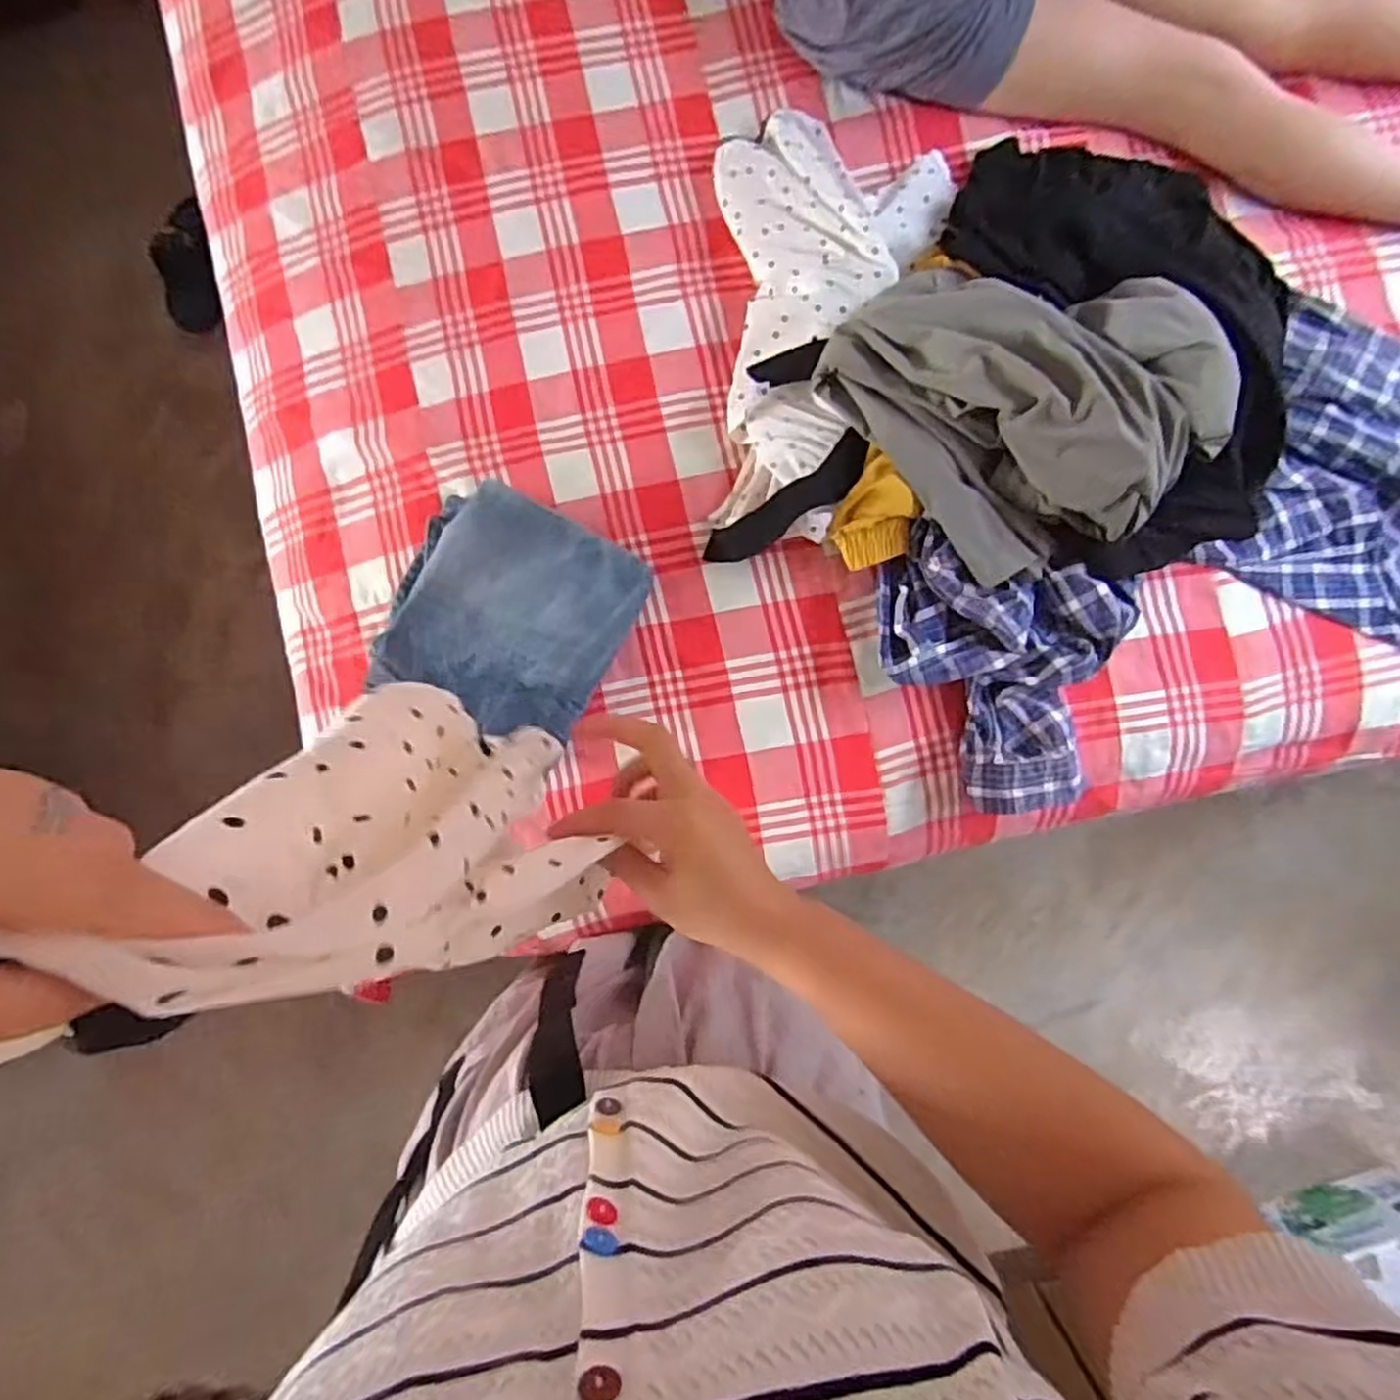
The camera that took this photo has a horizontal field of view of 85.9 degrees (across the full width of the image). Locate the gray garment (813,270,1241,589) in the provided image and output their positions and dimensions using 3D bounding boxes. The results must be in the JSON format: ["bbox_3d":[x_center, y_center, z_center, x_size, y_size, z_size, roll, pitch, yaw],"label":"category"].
[{"bbox_3d":[0.345,-0.326,0.779,0.322,0.112,0.353,-38,88,-1],"label":"gray garment"}]

